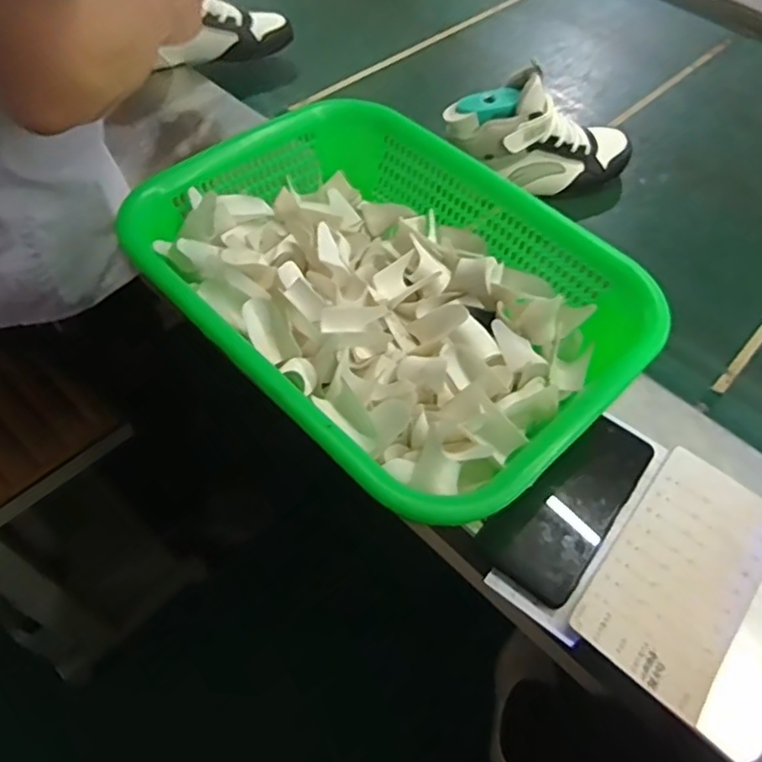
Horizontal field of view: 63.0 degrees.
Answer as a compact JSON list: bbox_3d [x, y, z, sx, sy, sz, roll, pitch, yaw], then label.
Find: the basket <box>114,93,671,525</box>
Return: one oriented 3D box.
[{"bbox_3d":[0.002,-0.075,0.519,0.388,0.093,0.291,41,62,20],"label":"basket"}]

